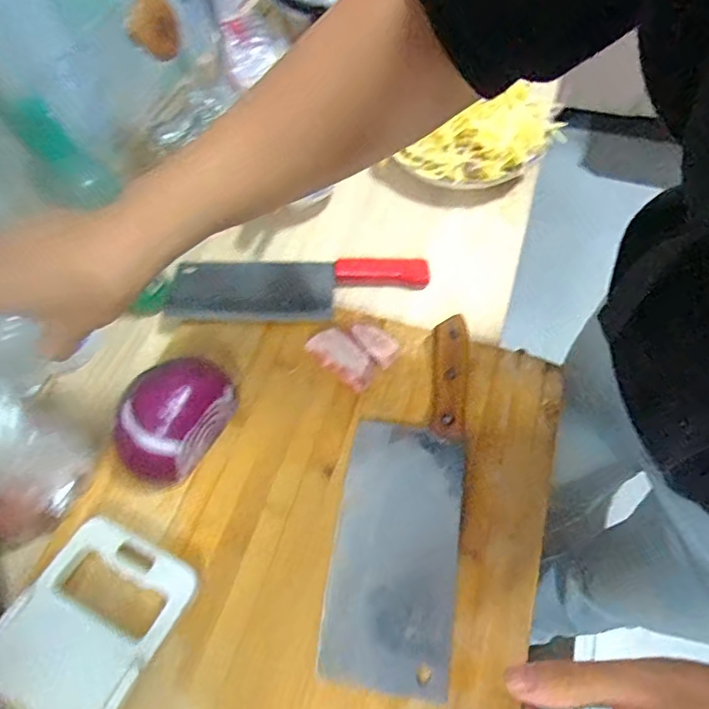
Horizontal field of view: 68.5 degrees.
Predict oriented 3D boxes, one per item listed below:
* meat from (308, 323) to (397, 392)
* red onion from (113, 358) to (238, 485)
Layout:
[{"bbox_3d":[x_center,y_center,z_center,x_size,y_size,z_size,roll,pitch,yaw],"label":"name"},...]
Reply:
[{"bbox_3d":[-0.002,-0.006,0.475,0.068,0.019,0.062,36,66,22],"label":"meat"},{"bbox_3d":[-0.147,0.048,0.423,0.072,0.055,0.103,29,64,19],"label":"red onion"}]

